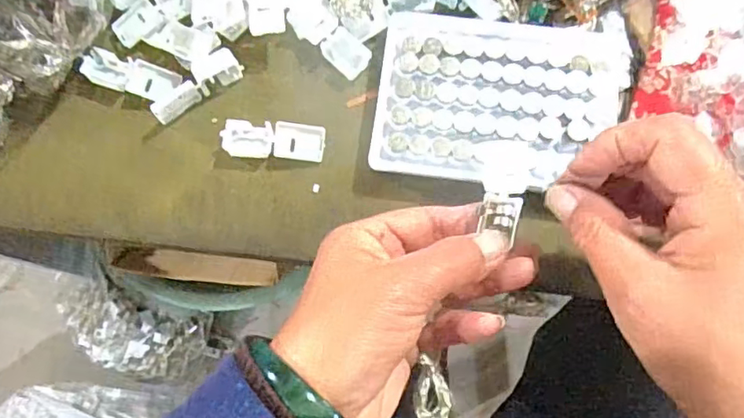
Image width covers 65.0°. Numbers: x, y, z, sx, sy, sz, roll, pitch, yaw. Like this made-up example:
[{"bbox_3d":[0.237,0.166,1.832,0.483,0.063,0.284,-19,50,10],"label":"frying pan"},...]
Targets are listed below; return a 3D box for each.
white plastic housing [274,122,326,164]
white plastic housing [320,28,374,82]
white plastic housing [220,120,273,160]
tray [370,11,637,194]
[{"bbox_3d":[-0.040,-0.037,0.325,0.027,0.010,0.019,7,77,2],"label":"white plastic housing"},{"bbox_3d":[-0.015,-0.090,0.339,0.026,0.009,0.020,38,80,9],"label":"white plastic housing"},{"bbox_3d":[-0.069,-0.040,0.326,0.027,0.009,0.021,4,77,2],"label":"white plastic housing"},{"bbox_3d":[0.071,-0.061,0.321,0.132,0.010,0.095,7,77,3],"label":"tray"}]

